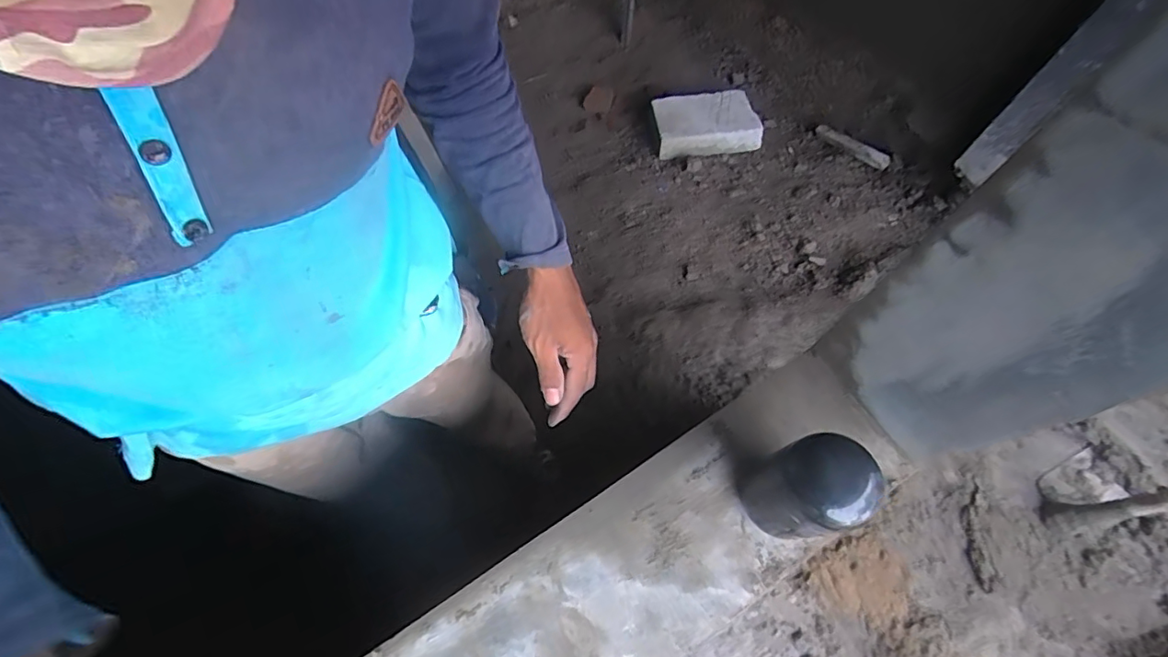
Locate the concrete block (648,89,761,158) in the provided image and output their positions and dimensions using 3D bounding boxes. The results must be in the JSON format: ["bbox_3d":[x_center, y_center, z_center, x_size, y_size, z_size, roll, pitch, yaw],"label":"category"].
[{"bbox_3d":[0.412,-0.700,1.802,0.343,0.103,0.201,-7,66,-4],"label":"concrete block"}]

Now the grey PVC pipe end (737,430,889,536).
[{"bbox_3d":[0.169,0.123,0.410,0.068,0.124,0.066,-16,67,-8],"label":"grey PVC pipe end"}]

